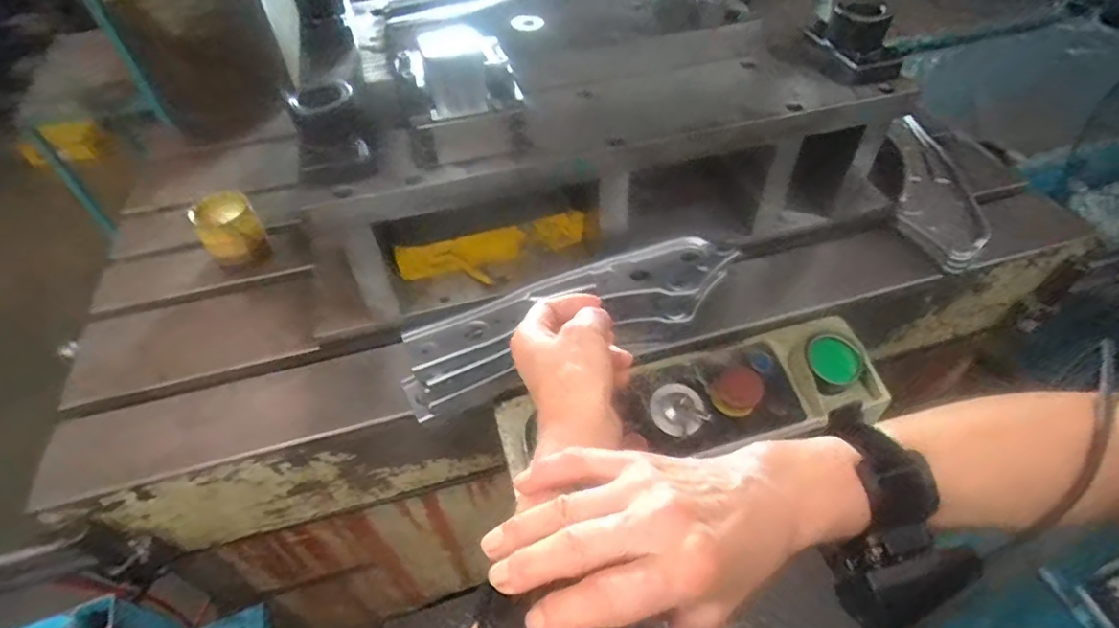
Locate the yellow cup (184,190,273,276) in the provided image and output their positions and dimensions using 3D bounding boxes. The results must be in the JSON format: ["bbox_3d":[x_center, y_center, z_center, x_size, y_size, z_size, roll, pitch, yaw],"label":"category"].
[{"bbox_3d":[-0.497,-0.120,0.883,0.087,0.102,0.084,-1,48,1],"label":"yellow cup"}]

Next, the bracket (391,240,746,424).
[{"bbox_3d":[0.020,0.006,0.729,0.435,0.086,0.114,-20,51,-16],"label":"bracket"}]

